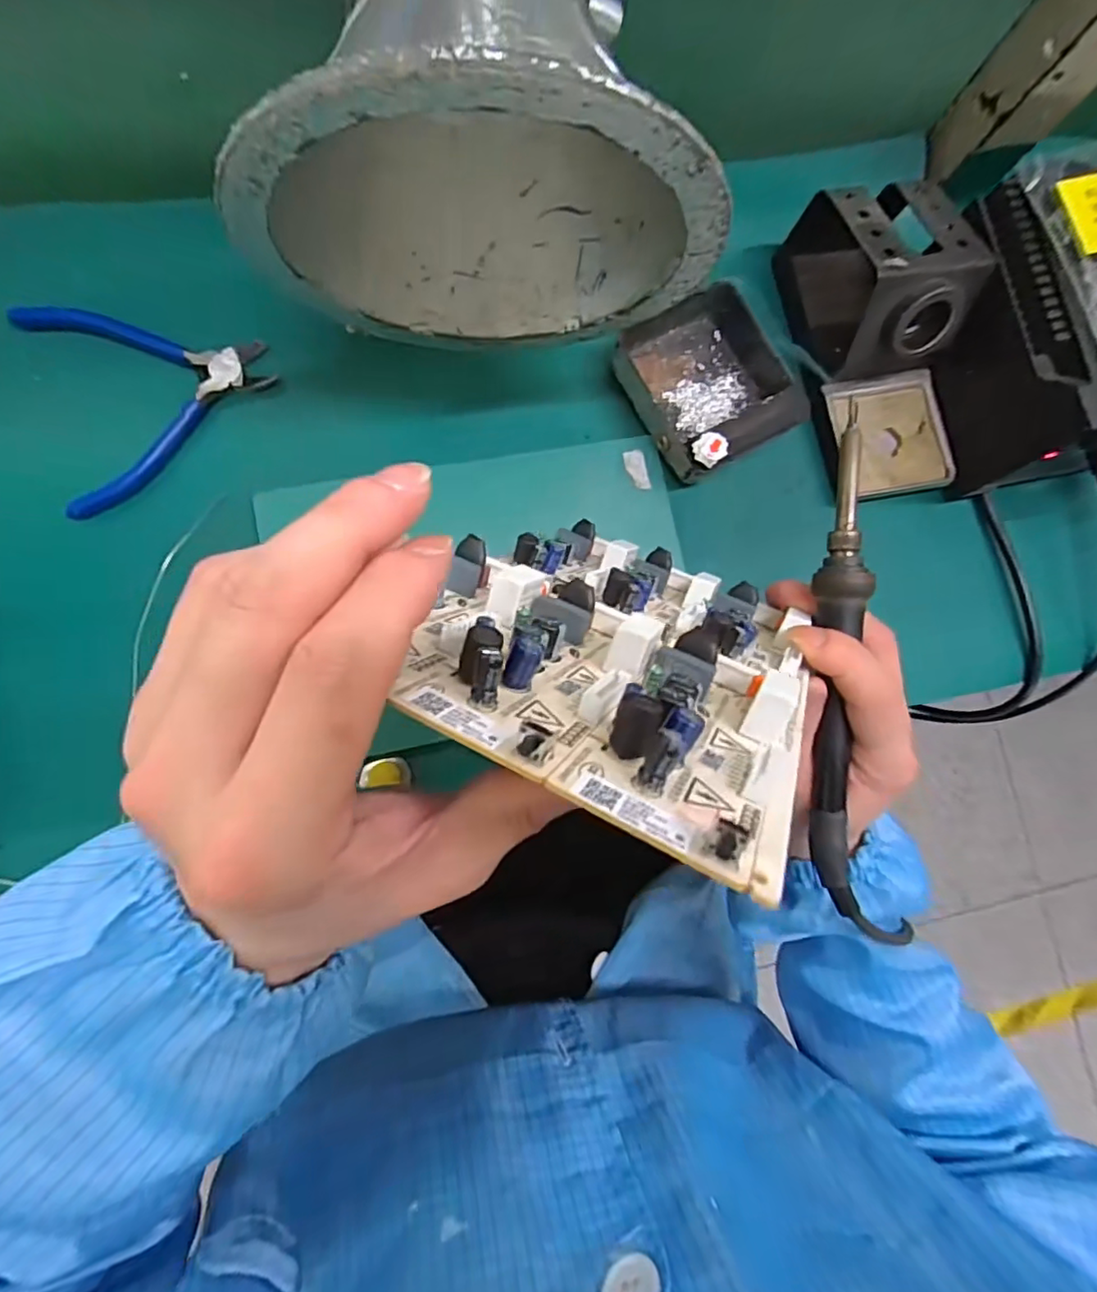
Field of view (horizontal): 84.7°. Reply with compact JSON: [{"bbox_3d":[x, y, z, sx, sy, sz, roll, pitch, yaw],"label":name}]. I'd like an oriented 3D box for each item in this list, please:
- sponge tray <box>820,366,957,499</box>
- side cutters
[{"bbox_3d":[0.201,-0.126,0.356,0.067,0.011,0.070,-13,85,-9],"label":"sponge tray"},{"bbox_3d":[-0.200,-0.130,0.311,0.109,0.013,0.105,-18,88,-10],"label":"side cutters"}]

